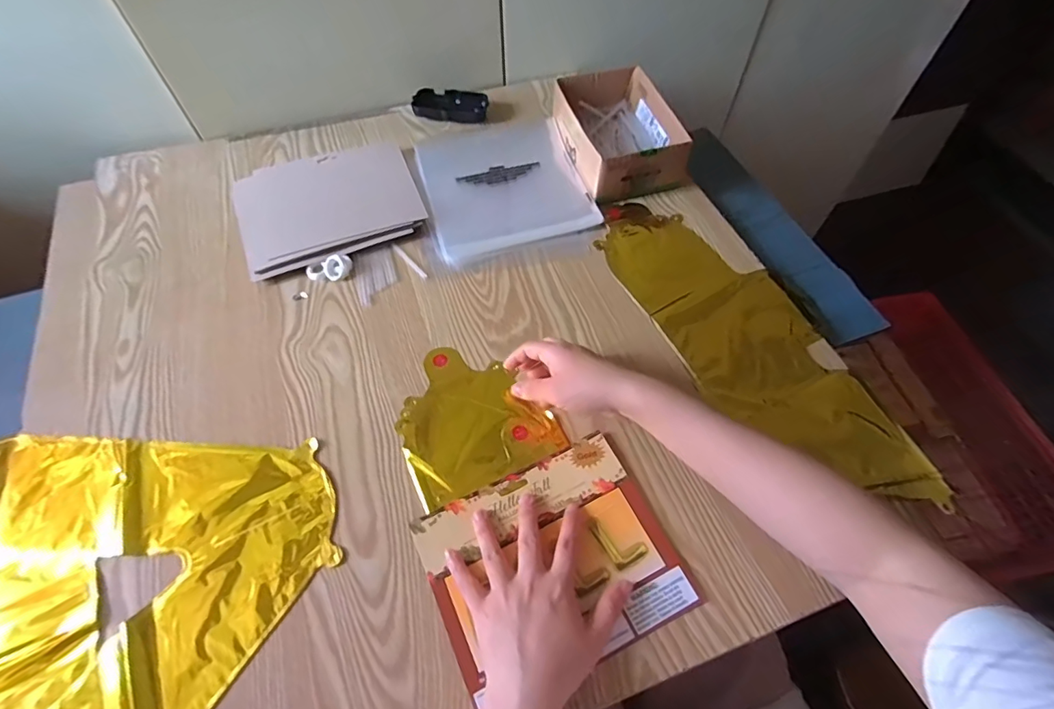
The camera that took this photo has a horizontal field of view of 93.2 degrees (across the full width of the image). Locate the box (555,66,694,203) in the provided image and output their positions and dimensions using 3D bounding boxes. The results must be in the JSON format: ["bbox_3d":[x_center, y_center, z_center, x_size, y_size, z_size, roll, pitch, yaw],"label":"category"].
[{"bbox_3d":[0.118,-0.290,0.657,0.129,0.069,0.189,-16,60,-11],"label":"box"}]

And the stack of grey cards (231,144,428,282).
[{"bbox_3d":[-0.243,-0.186,0.617,0.209,0.017,0.166,-20,61,-13],"label":"stack of grey cards"}]

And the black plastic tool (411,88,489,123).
[{"bbox_3d":[-0.113,-0.366,0.733,0.108,0.022,0.045,3,58,1],"label":"black plastic tool"}]

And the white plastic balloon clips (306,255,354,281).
[{"bbox_3d":[-0.228,-0.100,0.572,0.051,0.016,0.027,-10,59,-8],"label":"white plastic balloon clips"}]

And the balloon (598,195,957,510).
[{"bbox_3d":[0.237,-0.027,0.533,0.167,0.014,0.420,-22,61,-14],"label":"balloon"}]

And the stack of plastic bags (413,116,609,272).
[{"bbox_3d":[-0.031,-0.224,0.653,0.207,0.013,0.255,-10,59,-7],"label":"stack of plastic bags"}]

